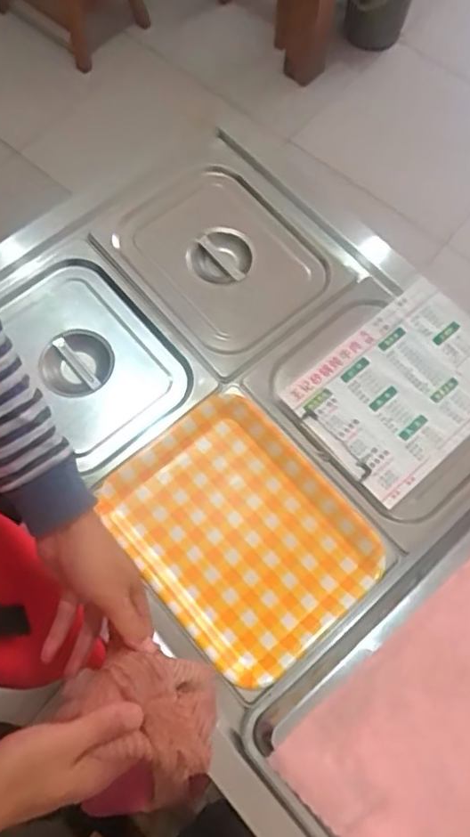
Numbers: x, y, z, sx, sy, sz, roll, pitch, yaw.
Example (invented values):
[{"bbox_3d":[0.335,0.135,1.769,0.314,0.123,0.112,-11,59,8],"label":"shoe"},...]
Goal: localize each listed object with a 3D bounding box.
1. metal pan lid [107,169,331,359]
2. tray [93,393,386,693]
[{"bbox_3d":[-0.021,-0.249,0.967,0.240,0.039,0.301,-41,76,-15],"label":"metal pan lid"},{"bbox_3d":[0.006,0.141,0.806,0.257,0.022,0.321,-40,75,-15],"label":"tray"}]

